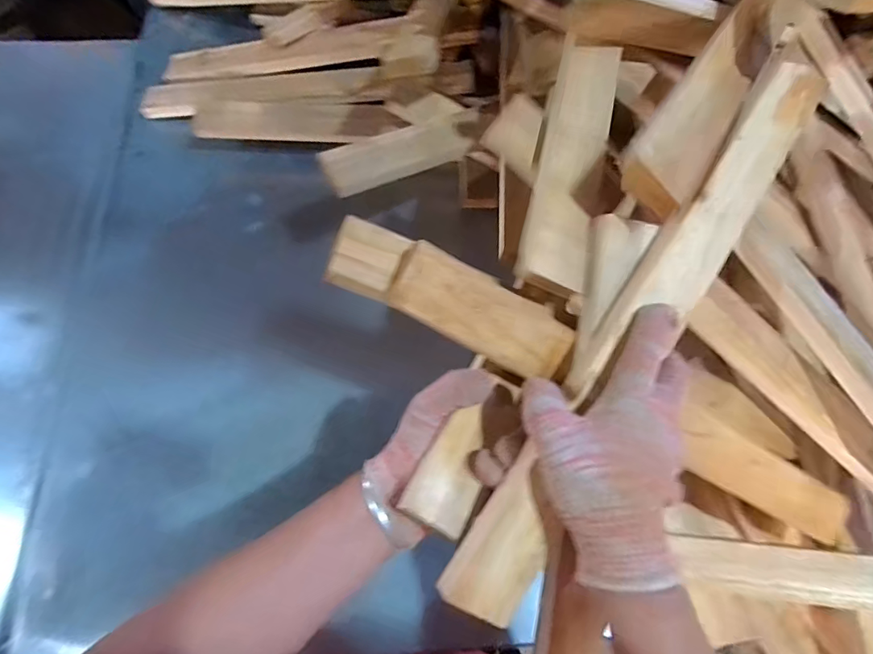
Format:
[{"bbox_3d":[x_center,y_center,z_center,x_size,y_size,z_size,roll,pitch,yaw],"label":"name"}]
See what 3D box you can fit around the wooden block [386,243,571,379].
[{"bbox_3d":[0.037,-0.007,0.328,0.142,0.017,0.051,27,71,-17],"label":"wooden block"}]

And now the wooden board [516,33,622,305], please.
[{"bbox_3d":[0.113,-0.141,0.367,0.052,0.019,0.238,14,71,4],"label":"wooden board"}]

